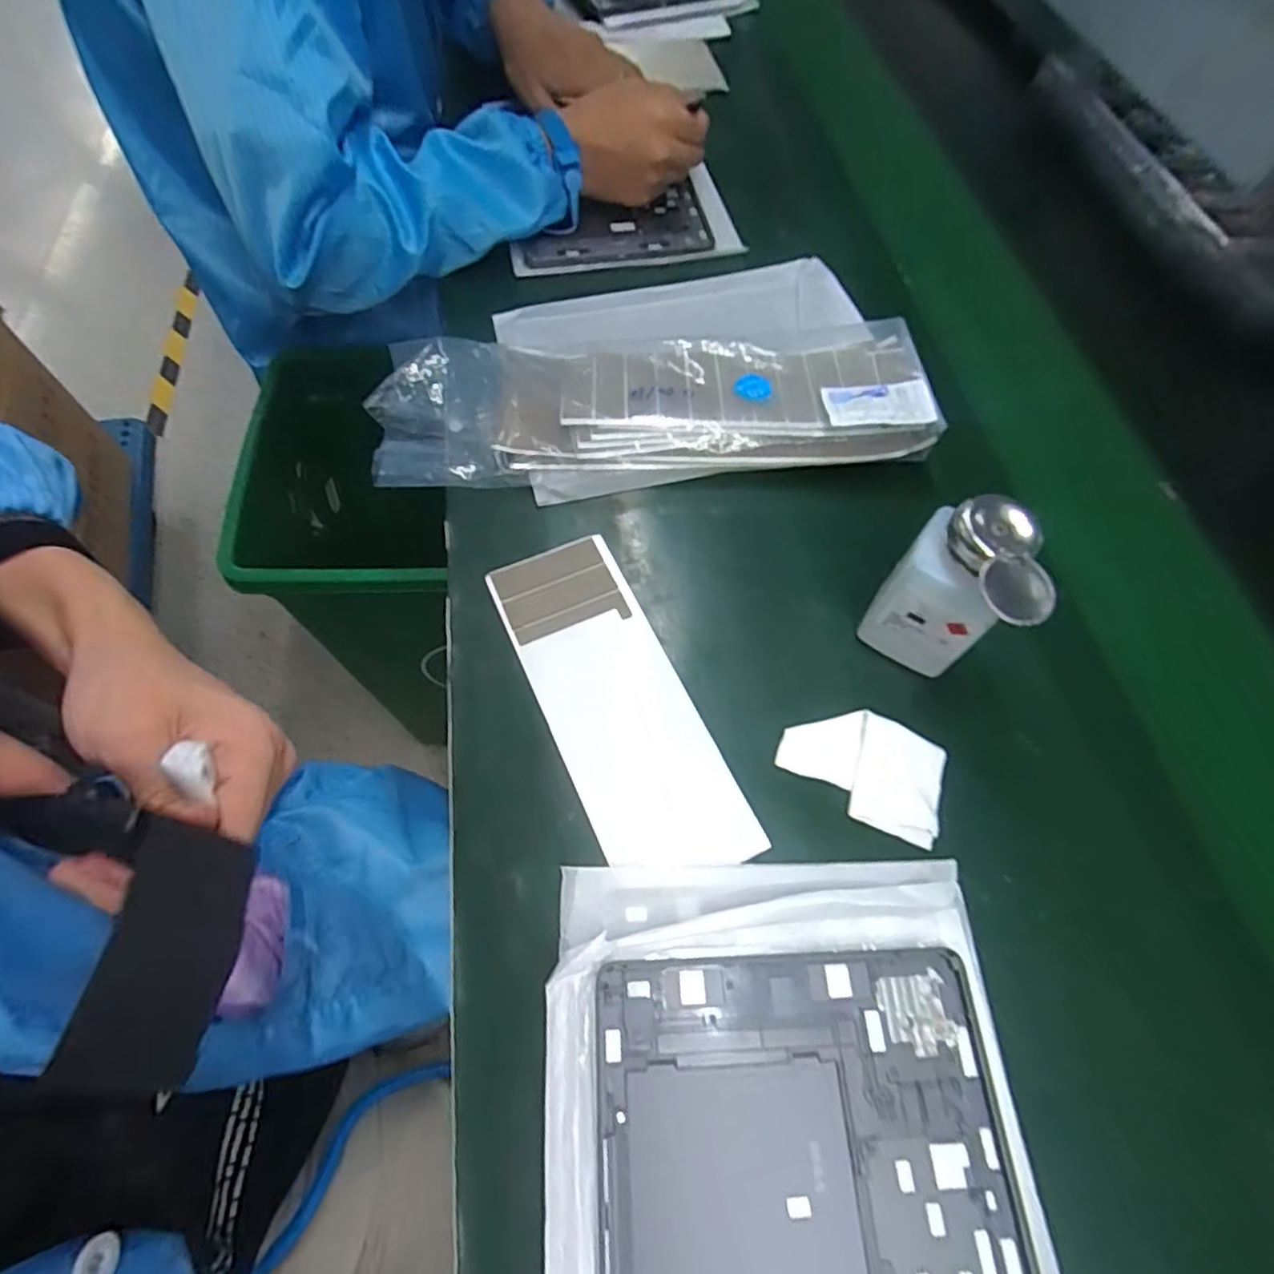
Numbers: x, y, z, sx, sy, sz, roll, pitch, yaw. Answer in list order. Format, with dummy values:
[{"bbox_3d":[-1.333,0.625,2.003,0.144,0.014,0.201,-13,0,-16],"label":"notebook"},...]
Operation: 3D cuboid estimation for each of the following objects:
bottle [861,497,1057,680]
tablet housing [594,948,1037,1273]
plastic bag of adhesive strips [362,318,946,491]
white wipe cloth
[{"bbox_3d":[0.166,-0.020,0.340,0.064,0.109,0.058,38,67,14],"label":"bottle"},{"bbox_3d":[0.071,0.260,0.237,0.167,0.014,0.250,-1,64,-4],"label":"tablet housing"},{"bbox_3d":[0.009,-0.170,0.449,0.379,0.044,0.131,-2,64,-5],"label":"plastic bag of adhesive strips"},{"bbox_3d":[0.125,0.070,0.351,0.088,0.008,0.058,27,65,9],"label":"white wipe cloth"}]

